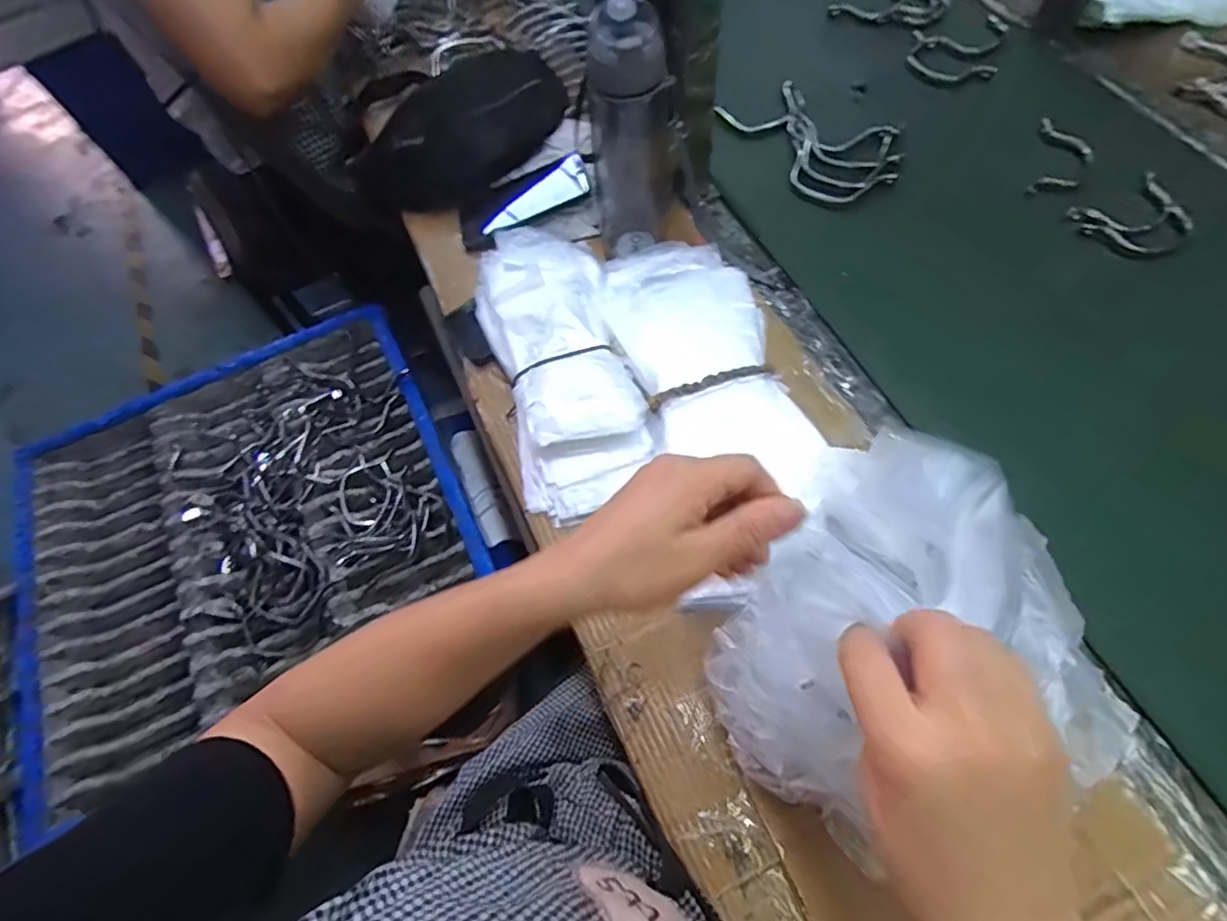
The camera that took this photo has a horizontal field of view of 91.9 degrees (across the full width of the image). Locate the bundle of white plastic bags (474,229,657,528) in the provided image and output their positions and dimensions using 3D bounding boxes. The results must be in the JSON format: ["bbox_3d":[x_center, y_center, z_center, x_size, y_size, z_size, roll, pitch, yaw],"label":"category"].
[{"bbox_3d":[-0.053,-0.099,0.576,0.129,0.060,0.299,-16,65,-2],"label":"bundle of white plastic bags"}]

